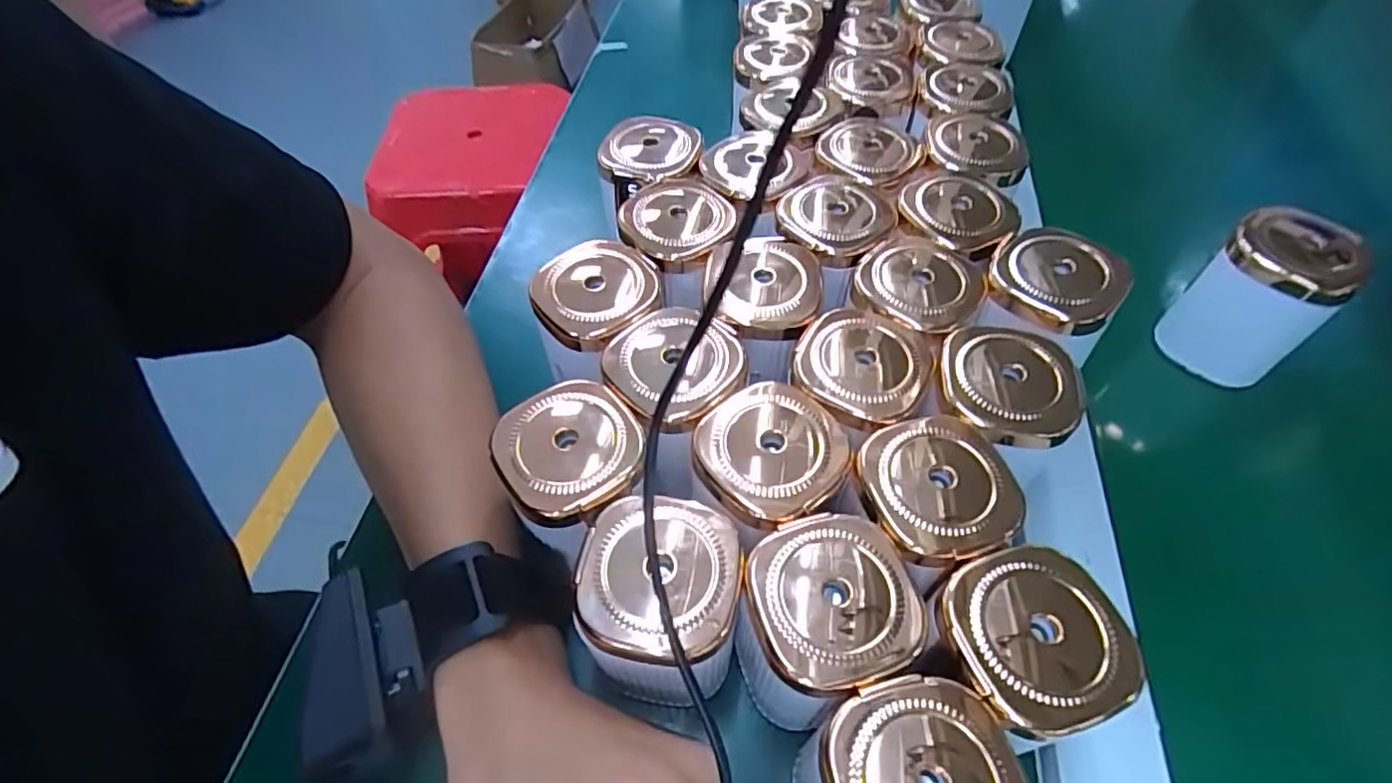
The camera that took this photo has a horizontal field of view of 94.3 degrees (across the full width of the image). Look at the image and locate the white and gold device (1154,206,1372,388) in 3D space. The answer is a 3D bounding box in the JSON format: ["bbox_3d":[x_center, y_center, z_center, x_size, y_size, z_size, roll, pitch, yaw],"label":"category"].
[{"bbox_3d":[0.287,-0.048,0.328,0.046,0.080,0.053,-32,59,-21],"label":"white and gold device"}]

